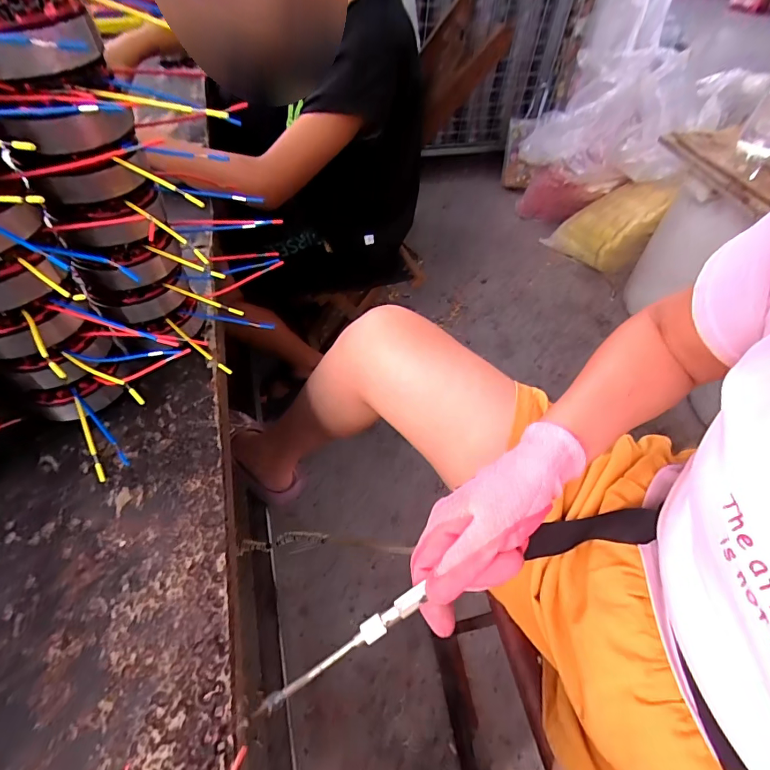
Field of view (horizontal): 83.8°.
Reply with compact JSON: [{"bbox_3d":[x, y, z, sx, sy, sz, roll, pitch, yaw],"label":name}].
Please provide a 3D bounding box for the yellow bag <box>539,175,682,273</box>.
[{"bbox_3d":[0.715,-0.535,1.399,0.295,0.295,0.130,33,56,19],"label":"yellow bag"}]

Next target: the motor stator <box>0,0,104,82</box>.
[{"bbox_3d":[-0.229,-0.226,0.272,0.078,0.034,0.076,-21,56,-20],"label":"motor stator"}]

